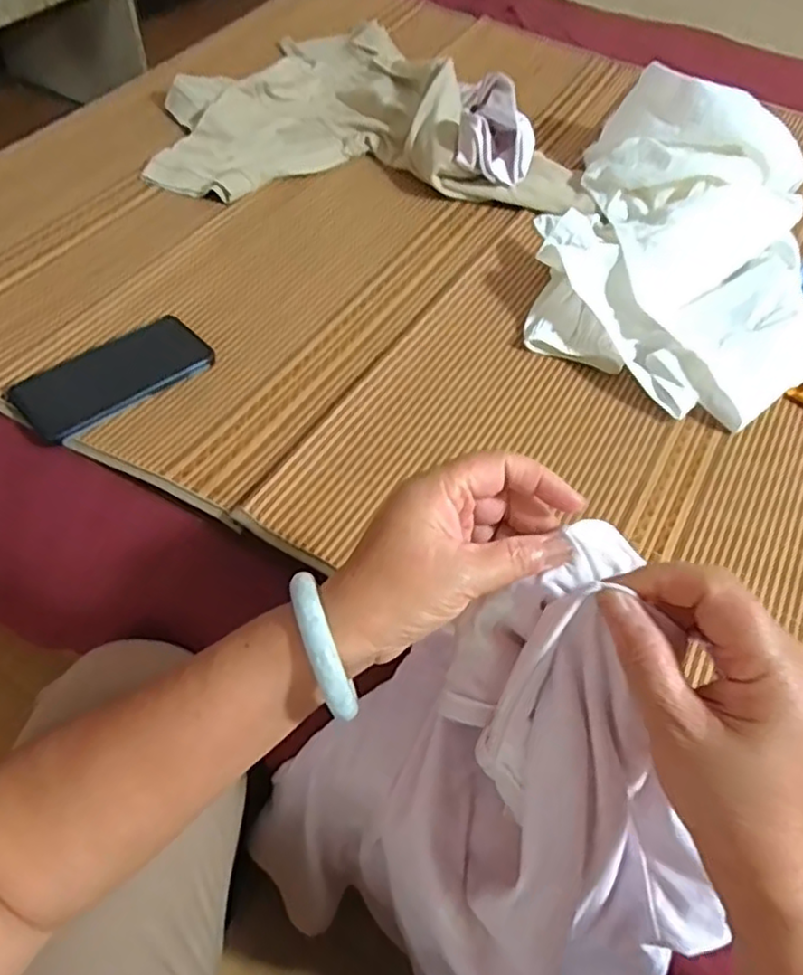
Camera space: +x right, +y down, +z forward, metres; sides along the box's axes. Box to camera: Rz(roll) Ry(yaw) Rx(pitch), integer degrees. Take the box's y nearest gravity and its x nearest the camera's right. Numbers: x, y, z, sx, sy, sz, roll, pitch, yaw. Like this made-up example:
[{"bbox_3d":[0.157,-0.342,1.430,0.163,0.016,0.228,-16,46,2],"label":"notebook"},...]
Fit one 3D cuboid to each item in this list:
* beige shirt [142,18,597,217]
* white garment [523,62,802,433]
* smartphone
[{"bbox_3d":[-0.038,-0.504,0.838,0.495,0.082,0.385,1,55,-3],"label":"beige shirt"},{"bbox_3d":[0.290,-0.264,0.663,0.272,0.111,0.401,22,56,11],"label":"white garment"},{"bbox_3d":[-0.255,-0.101,0.578,0.162,0.011,0.091,-36,64,-25],"label":"smartphone"}]

